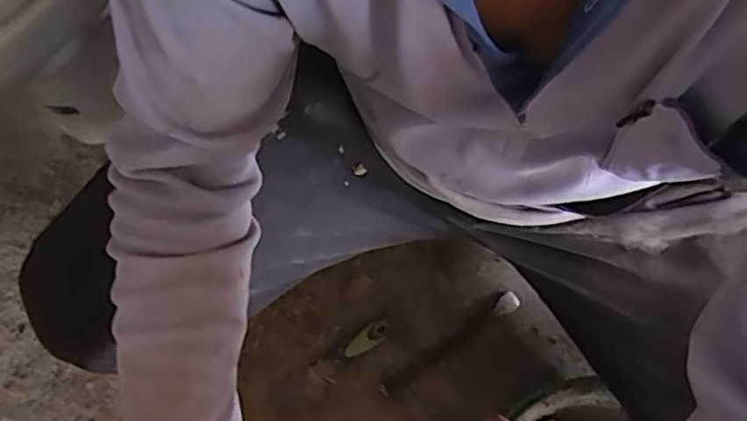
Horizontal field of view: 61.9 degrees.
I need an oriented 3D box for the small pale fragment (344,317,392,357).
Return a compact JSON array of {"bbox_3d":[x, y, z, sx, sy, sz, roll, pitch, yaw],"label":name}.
[{"bbox_3d":[-0.007,0.158,0.770,0.065,0.018,0.023,-36,81,-5],"label":"small pale fragment"}]

